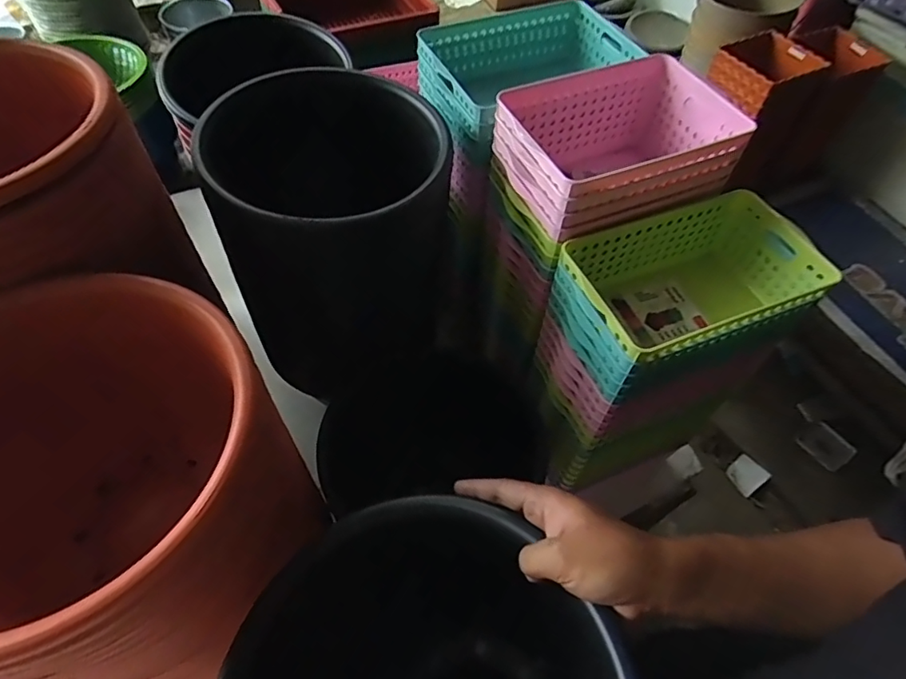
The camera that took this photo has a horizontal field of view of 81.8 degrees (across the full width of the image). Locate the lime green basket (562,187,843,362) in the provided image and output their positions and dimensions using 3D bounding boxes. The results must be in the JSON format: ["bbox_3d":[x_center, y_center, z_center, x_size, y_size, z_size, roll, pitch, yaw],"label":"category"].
[{"bbox_3d":[0.284,-0.059,0.651,0.287,0.120,0.174,-18,59,-14],"label":"lime green basket"}]

